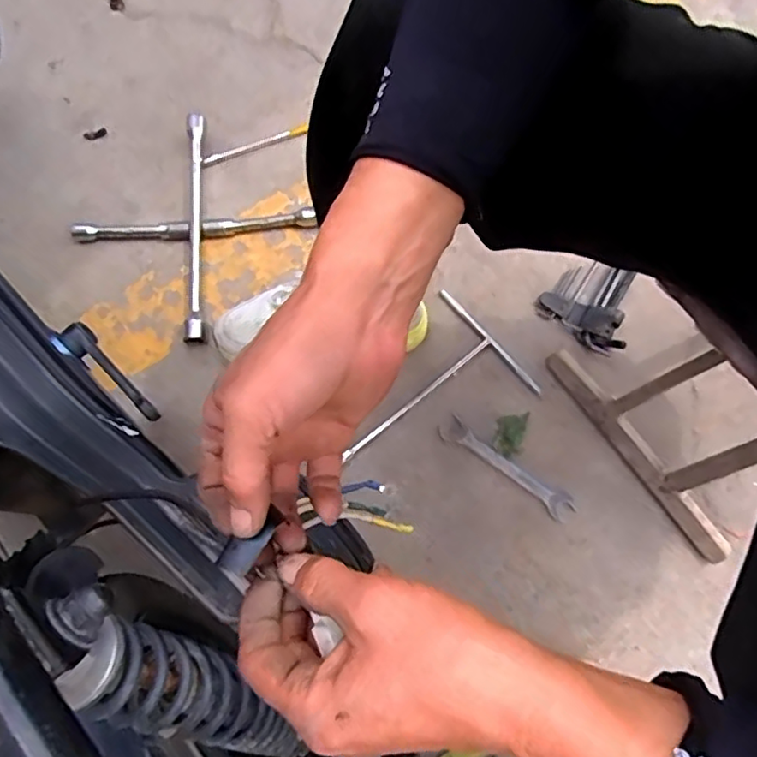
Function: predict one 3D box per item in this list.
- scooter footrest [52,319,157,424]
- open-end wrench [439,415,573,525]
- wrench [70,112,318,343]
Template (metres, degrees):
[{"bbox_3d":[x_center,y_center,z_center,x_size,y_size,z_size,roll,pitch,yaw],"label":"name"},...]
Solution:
[{"bbox_3d":[-0.226,-0.004,0.509,0.115,0.025,0.027,42,78,12],"label":"scooter footrest"},{"bbox_3d":[0.164,0.114,0.782,0.187,0.011,0.033,35,77,11],"label":"open-end wrench"},{"bbox_3d":[-0.254,-0.216,0.854,0.250,0.035,0.255,40,78,12],"label":"wrench"}]

